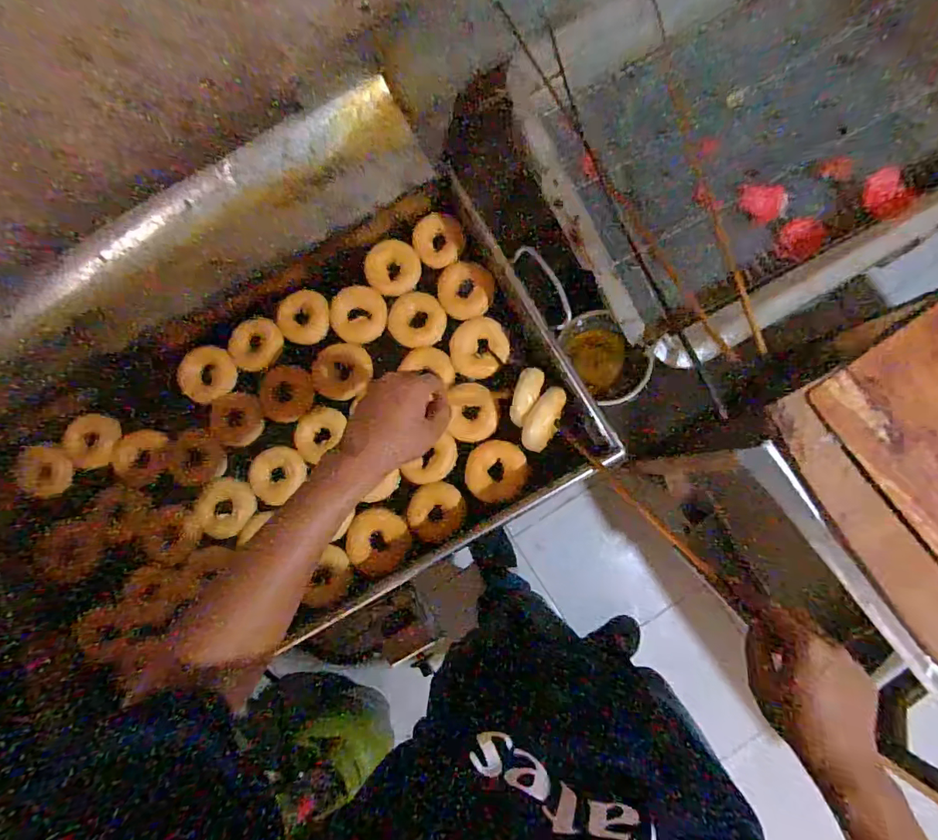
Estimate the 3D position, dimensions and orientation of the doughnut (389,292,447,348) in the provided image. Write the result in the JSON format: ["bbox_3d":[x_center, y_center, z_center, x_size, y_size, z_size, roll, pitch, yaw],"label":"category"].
[{"bbox_3d":[-0.083,-0.160,0.808,0.092,0.029,0.083,35,86,7],"label":"doughnut"}]

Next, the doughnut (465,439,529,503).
[{"bbox_3d":[0.042,0.076,0.750,0.091,0.020,0.089,0,83,3],"label":"doughnut"}]

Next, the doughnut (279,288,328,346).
[{"bbox_3d":[-0.265,-0.166,0.810,0.072,0.031,0.081,3,83,4],"label":"doughnut"}]

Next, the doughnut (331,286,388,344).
[{"bbox_3d":[-0.179,-0.171,0.814,0.088,0.019,0.089,0,83,3],"label":"doughnut"}]

